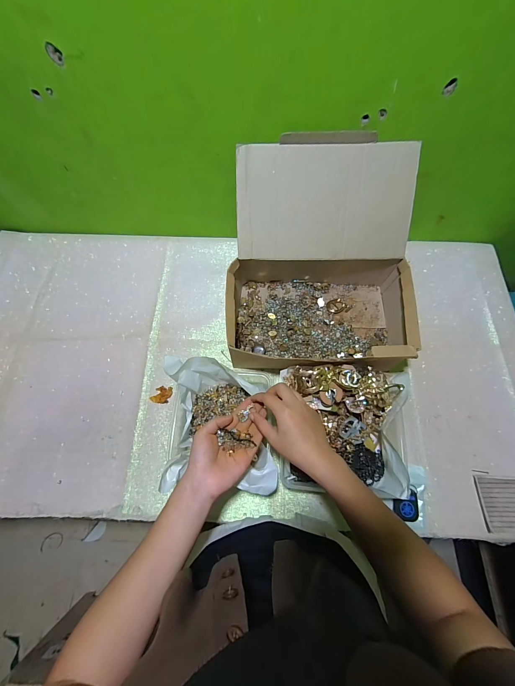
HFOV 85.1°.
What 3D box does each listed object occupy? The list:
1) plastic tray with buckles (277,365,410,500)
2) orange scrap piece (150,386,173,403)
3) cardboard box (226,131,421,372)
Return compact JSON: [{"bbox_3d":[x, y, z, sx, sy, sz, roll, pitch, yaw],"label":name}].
[{"bbox_3d":[0.139,0.143,0.478,0.200,0.089,0.198,4,69,3],"label":"plastic tray with buckles"},{"bbox_3d":[-0.187,0.101,0.550,0.038,0.004,0.033,6,69,3],"label":"orange scrap piece"},{"bbox_3d":[0.117,-0.141,0.522,0.328,0.226,0.353,1,69,1],"label":"cardboard box"}]

